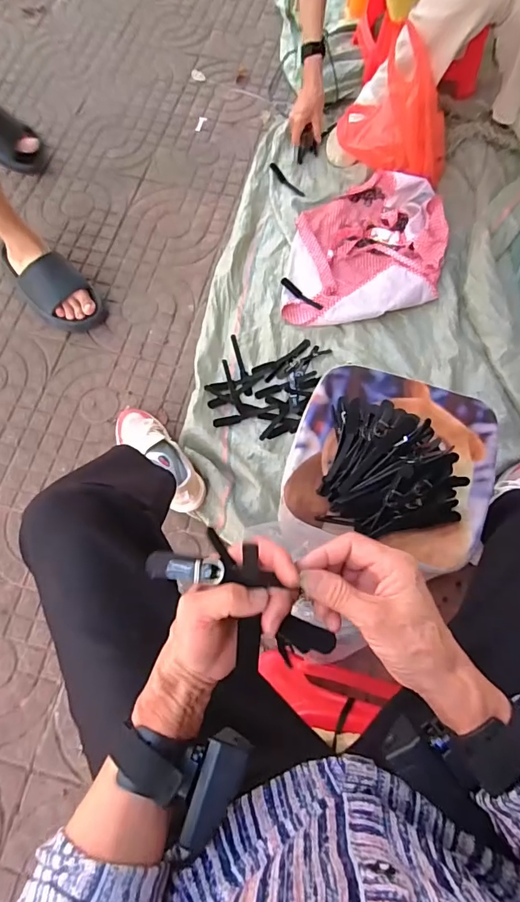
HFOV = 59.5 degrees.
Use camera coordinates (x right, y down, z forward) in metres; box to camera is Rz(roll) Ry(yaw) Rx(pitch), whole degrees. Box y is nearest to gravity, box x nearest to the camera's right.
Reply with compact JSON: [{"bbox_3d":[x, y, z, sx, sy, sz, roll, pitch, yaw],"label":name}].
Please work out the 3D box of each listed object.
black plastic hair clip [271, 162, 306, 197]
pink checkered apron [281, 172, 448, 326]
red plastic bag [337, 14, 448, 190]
[{"bbox_3d":[0.068,-0.676,1.141,0.022,0.014,0.141,-32,70,-11],"label":"black plastic hair clip"},{"bbox_3d":[0.242,-0.471,1.018,0.334,0.062,0.450,9,68,6],"label":"pink checkered apron"},{"bbox_3d":[0.312,-0.759,1.021,0.112,0.210,0.275,-42,77,-15],"label":"red plastic bag"}]

